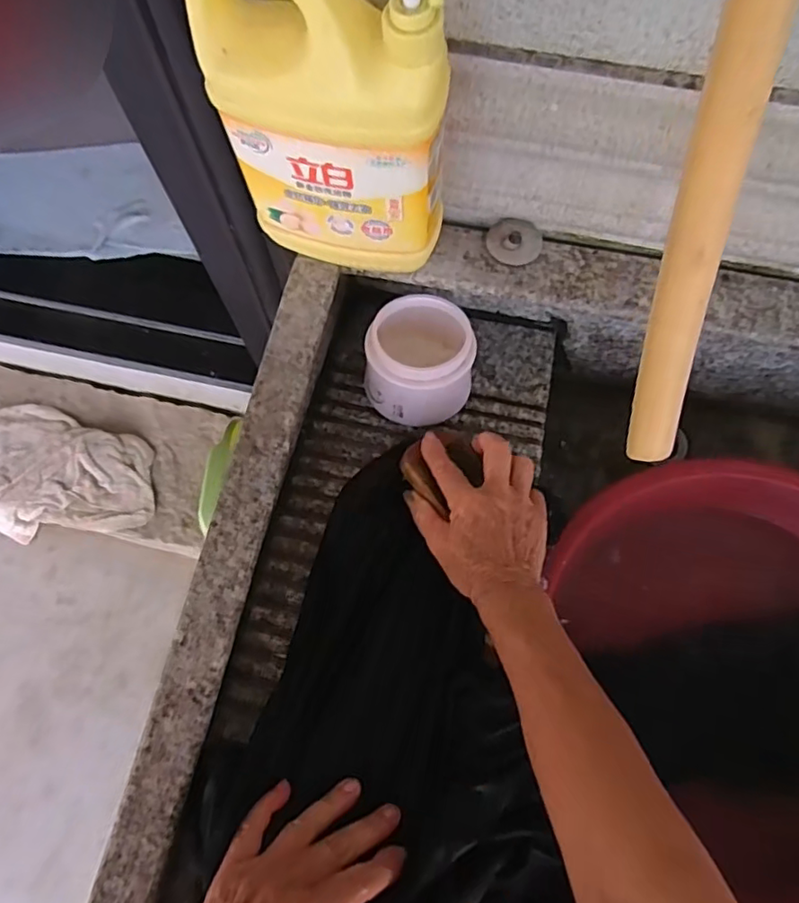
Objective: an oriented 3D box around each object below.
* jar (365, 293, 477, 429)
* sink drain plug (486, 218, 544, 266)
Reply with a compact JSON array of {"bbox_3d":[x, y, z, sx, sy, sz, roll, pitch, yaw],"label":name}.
[{"bbox_3d":[0.017,-0.080,0.529,0.092,0.074,0.097,0,71,0],"label":"jar"},{"bbox_3d":[0.098,-0.179,0.500,0.046,0.009,0.046,0,71,0],"label":"sink drain plug"}]

